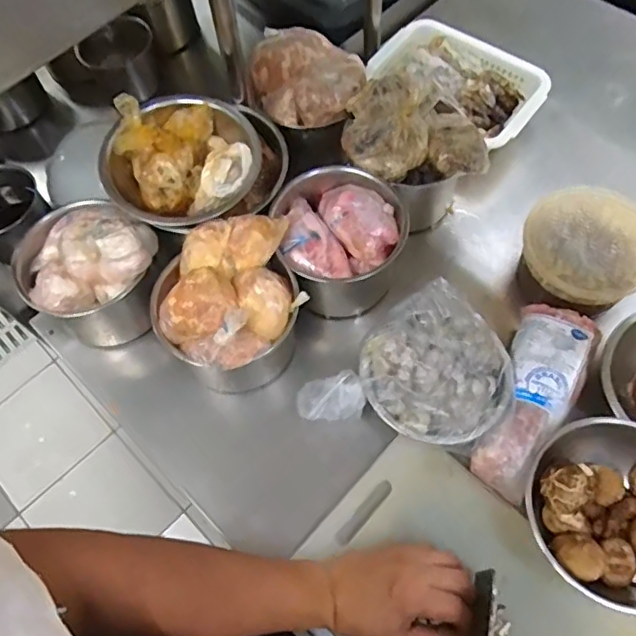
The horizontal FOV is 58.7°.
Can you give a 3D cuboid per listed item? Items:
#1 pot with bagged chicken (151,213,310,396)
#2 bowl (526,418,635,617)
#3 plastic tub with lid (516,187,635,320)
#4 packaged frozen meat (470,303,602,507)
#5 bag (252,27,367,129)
[{"bbox_3d":[-0.094,-0.006,0.623,0.150,0.166,0.144,-1,63,2],"label":"pot with bagged chicken"},{"bbox_3d":[0.297,0.191,0.548,0.169,0.058,0.166,-1,63,2],"label":"bowl"},{"bbox_3d":[0.310,-0.069,0.669,0.142,0.089,0.140,-1,63,2],"label":"plastic tub with lid"},{"bbox_3d":[0.231,0.085,0.605,0.082,0.045,0.210,25,67,14],"label":"packaged frozen meat"},{"bbox_3d":[-0.012,-0.309,0.733,0.134,0.073,0.141,-11,63,-3],"label":"bag"}]

